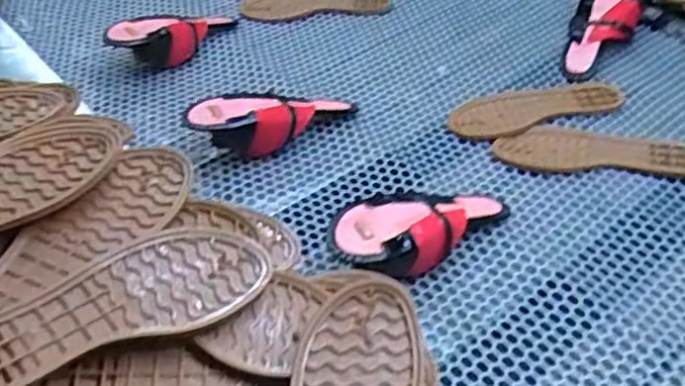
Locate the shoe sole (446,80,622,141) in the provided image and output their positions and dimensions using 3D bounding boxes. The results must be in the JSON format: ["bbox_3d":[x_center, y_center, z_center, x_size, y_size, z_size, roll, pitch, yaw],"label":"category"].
[{"bbox_3d":[0.260,-0.119,0.886,0.238,0.007,0.089,-11,46,-12],"label":"shoe sole"}]

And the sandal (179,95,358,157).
[{"bbox_3d":[-0.086,-0.102,0.840,0.216,0.084,0.071,-22,48,-14],"label":"sandal"}]

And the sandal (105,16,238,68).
[{"bbox_3d":[-0.253,-0.236,1.001,0.072,0.067,0.219,30,37,30],"label":"sandal"}]

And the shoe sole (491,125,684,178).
[{"bbox_3d":[0.314,-0.054,0.816,0.240,0.009,0.084,5,45,4],"label":"shoe sole"}]

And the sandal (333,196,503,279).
[{"bbox_3d":[0.083,0.041,0.700,0.224,0.054,0.080,-12,42,-35],"label":"sandal"}]

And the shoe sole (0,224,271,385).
[{"bbox_3d":[-0.168,0.079,0.469,0.251,0.009,0.083,-18,57,-33],"label":"shoe sole"}]

